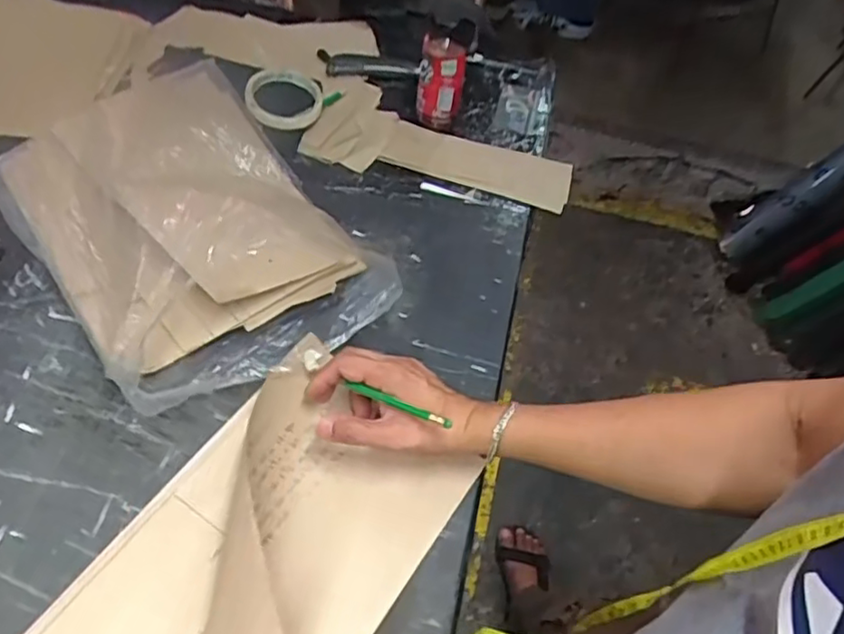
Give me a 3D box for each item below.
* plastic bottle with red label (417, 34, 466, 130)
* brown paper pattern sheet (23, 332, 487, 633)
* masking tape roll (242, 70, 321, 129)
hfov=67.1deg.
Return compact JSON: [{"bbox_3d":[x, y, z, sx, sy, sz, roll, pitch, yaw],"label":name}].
[{"bbox_3d":[0.024,-0.305,0.820,0.060,0.108,0.049,7,56,1],"label":"plastic bottle with red label"},{"bbox_3d":[-0.133,0.192,0.489,0.203,0.047,0.337,31,59,16],"label":"brown paper pattern sheet"},{"bbox_3d":[-0.174,-0.279,0.802,0.093,0.024,0.095,2,56,-3],"label":"masking tape roll"}]

